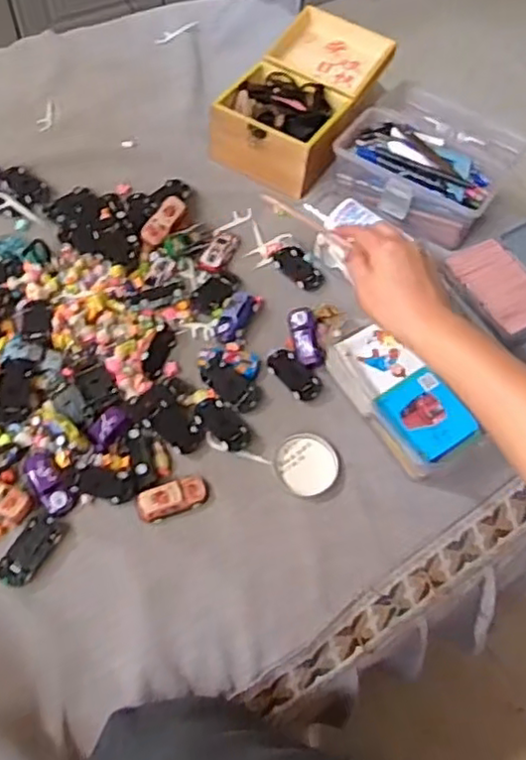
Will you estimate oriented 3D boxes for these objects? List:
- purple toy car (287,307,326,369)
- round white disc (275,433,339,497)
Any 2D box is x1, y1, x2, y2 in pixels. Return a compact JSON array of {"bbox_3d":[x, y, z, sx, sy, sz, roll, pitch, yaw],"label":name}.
[{"bbox_3d":[0.046,-0.045,0.674,0.026,0.027,0.066,-14,82,-11],"label":"purple toy car"},{"bbox_3d":[0.043,0.083,0.626,0.061,0.006,0.062,2,60,-3],"label":"round white disc"}]

